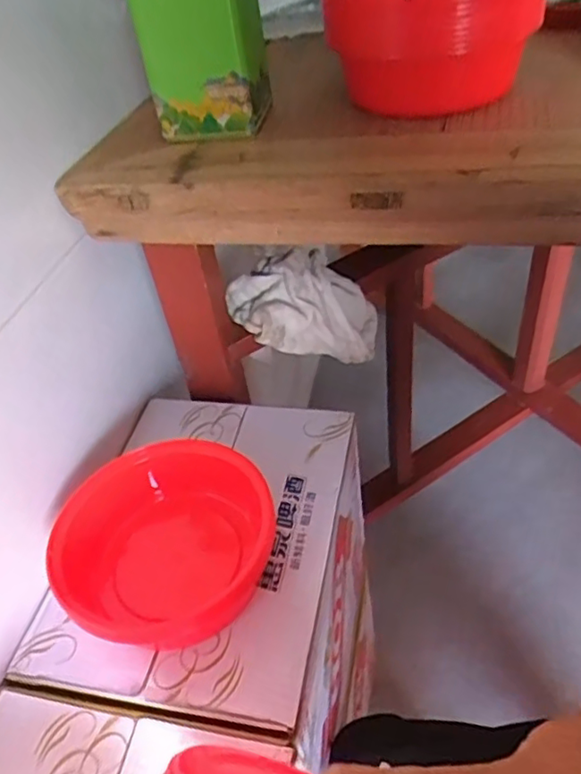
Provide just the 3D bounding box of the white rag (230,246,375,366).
[{"bbox_3d":[0.015,-0.085,0.661,0.159,0.101,0.096,-10,43,-1],"label":"white rag"}]

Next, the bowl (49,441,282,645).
[{"bbox_3d":[-0.096,0.118,0.480,0.162,0.071,0.135,-20,44,-11],"label":"bowl"}]

